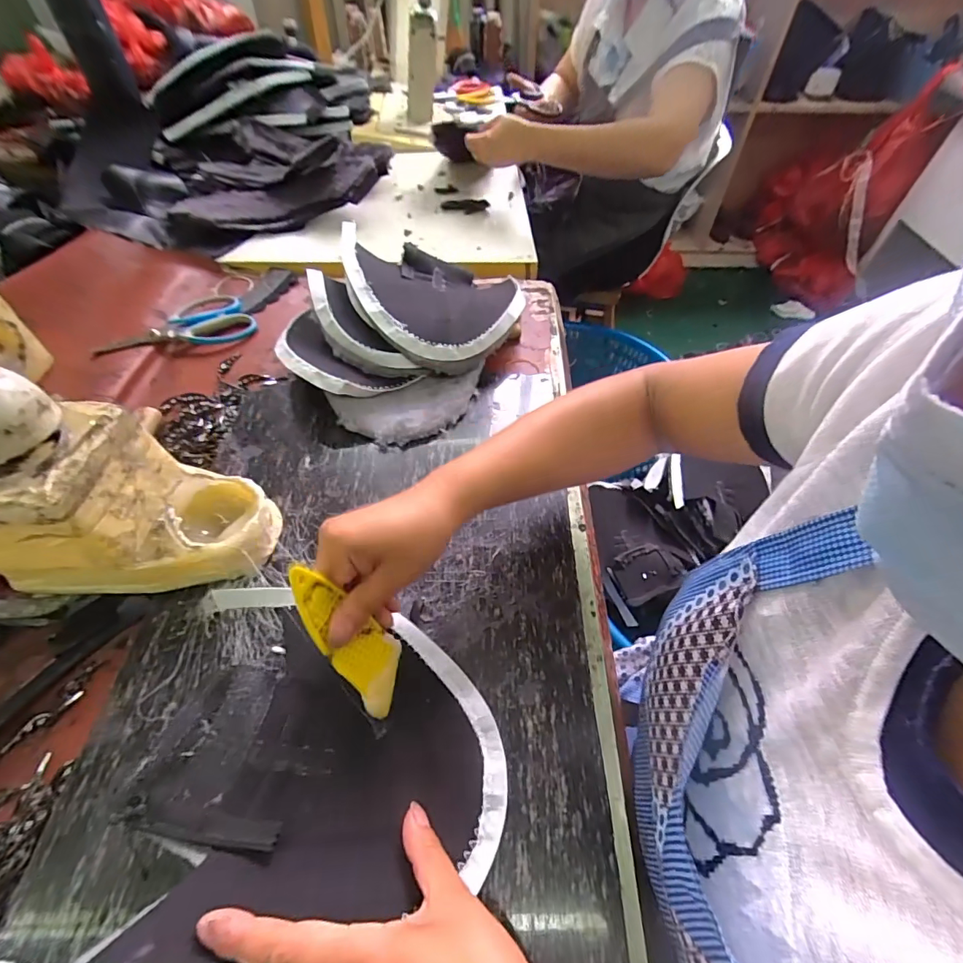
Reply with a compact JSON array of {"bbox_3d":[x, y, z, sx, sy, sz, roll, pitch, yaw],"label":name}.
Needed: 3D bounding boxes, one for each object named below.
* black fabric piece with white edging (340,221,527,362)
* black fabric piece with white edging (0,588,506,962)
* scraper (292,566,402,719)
[{"bbox_3d":[-0.051,-0.232,0.551,0.205,0.075,0.210,-1,54,1],"label":"black fabric piece with white edging"},{"bbox_3d":[-0.094,0.173,0.269,0.208,0.091,0.195,-1,54,1],"label":"black fabric piece with white edging"},{"bbox_3d":[-0.083,0.097,0.287,0.040,0.118,0.020,-41,34,-24],"label":"scraper"}]

